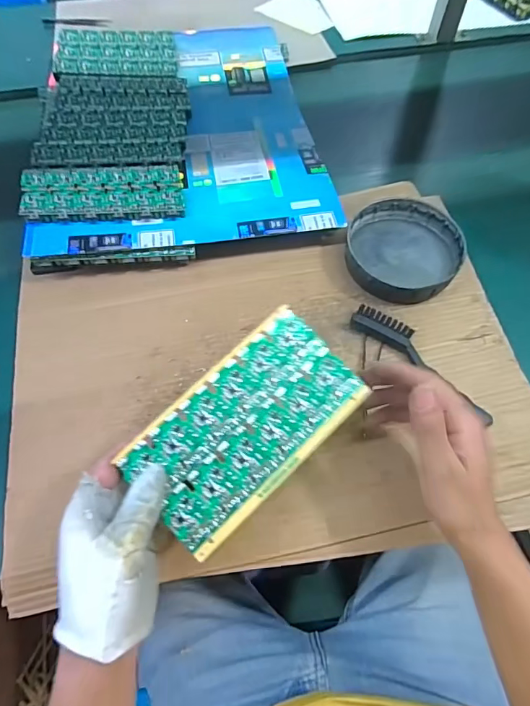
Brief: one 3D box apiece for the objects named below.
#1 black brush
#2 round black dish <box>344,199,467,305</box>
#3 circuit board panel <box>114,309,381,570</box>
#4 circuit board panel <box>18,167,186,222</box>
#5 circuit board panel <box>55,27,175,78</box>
[{"bbox_3d":[0.165,0.003,0.444,0.170,0.018,0.039,39,67,20],"label":"black brush"},{"bbox_3d":[0.161,-0.120,0.504,0.128,0.032,0.133,0,60,0],"label":"round black dish"},{"bbox_3d":[-0.014,0.054,0.325,0.173,0.004,0.097,-43,87,-11],"label":"circuit board panel"},{"bbox_3d":[-0.186,-0.190,0.503,0.177,0.011,0.087,-6,58,-10],"label":"circuit board panel"},{"bbox_3d":[-0.229,-0.468,0.668,0.177,0.005,0.132,-5,62,-9],"label":"circuit board panel"}]

